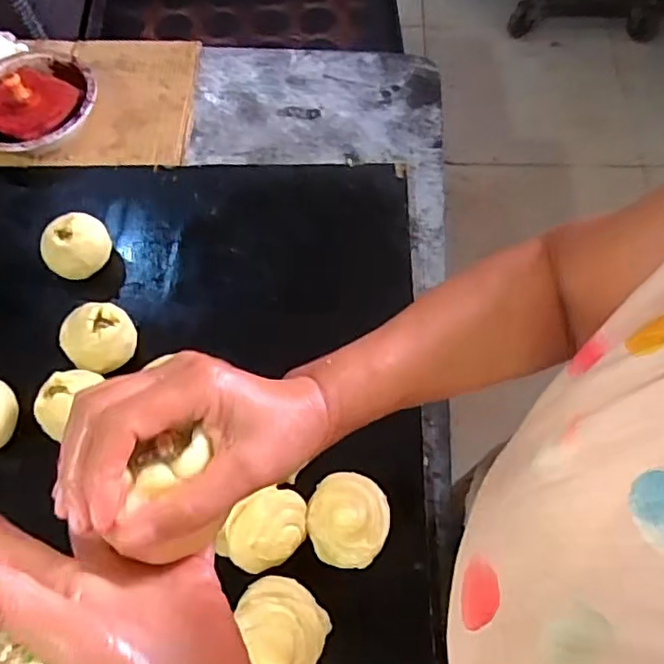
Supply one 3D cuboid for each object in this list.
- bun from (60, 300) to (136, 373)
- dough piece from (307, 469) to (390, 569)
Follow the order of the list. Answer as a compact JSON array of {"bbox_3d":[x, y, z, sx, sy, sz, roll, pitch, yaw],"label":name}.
[{"bbox_3d":[-0.256,0.009,0.673,0.076,0.060,0.068,-33,65,-15],"label":"bun"},{"bbox_3d":[0.016,0.182,0.596,0.077,0.029,0.086,10,64,6],"label":"dough piece"}]

